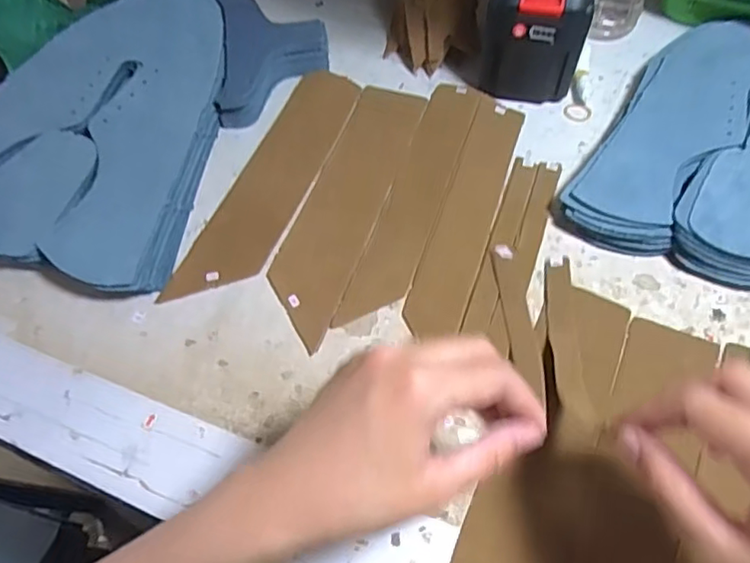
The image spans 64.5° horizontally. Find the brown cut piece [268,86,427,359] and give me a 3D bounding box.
[{"bbox_3d":[-0.022,-0.062,0.447,0.056,0.005,0.235,16,62,11],"label":"brown cut piece"}]

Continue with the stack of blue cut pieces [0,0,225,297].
[{"bbox_3d":[-0.210,-0.132,0.476,0.208,0.033,0.285,15,62,11],"label":"stack of blue cut pieces"}]

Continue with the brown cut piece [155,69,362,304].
[{"bbox_3d":[-0.077,-0.080,0.457,0.059,0.004,0.231,18,62,13],"label":"brown cut piece"}]

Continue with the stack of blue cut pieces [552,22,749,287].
[{"bbox_3d":[0.263,-0.104,0.443,0.200,0.030,0.233,18,62,12],"label":"stack of blue cut pieces"}]

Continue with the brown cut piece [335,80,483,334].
[{"bbox_3d":[0.031,-0.065,0.446,0.041,0.004,0.231,16,62,11],"label":"brown cut piece"}]

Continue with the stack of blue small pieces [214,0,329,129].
[{"bbox_3d":[-0.086,-0.196,0.513,0.089,0.028,0.138,-5,60,-1],"label":"stack of blue small pieces"}]

